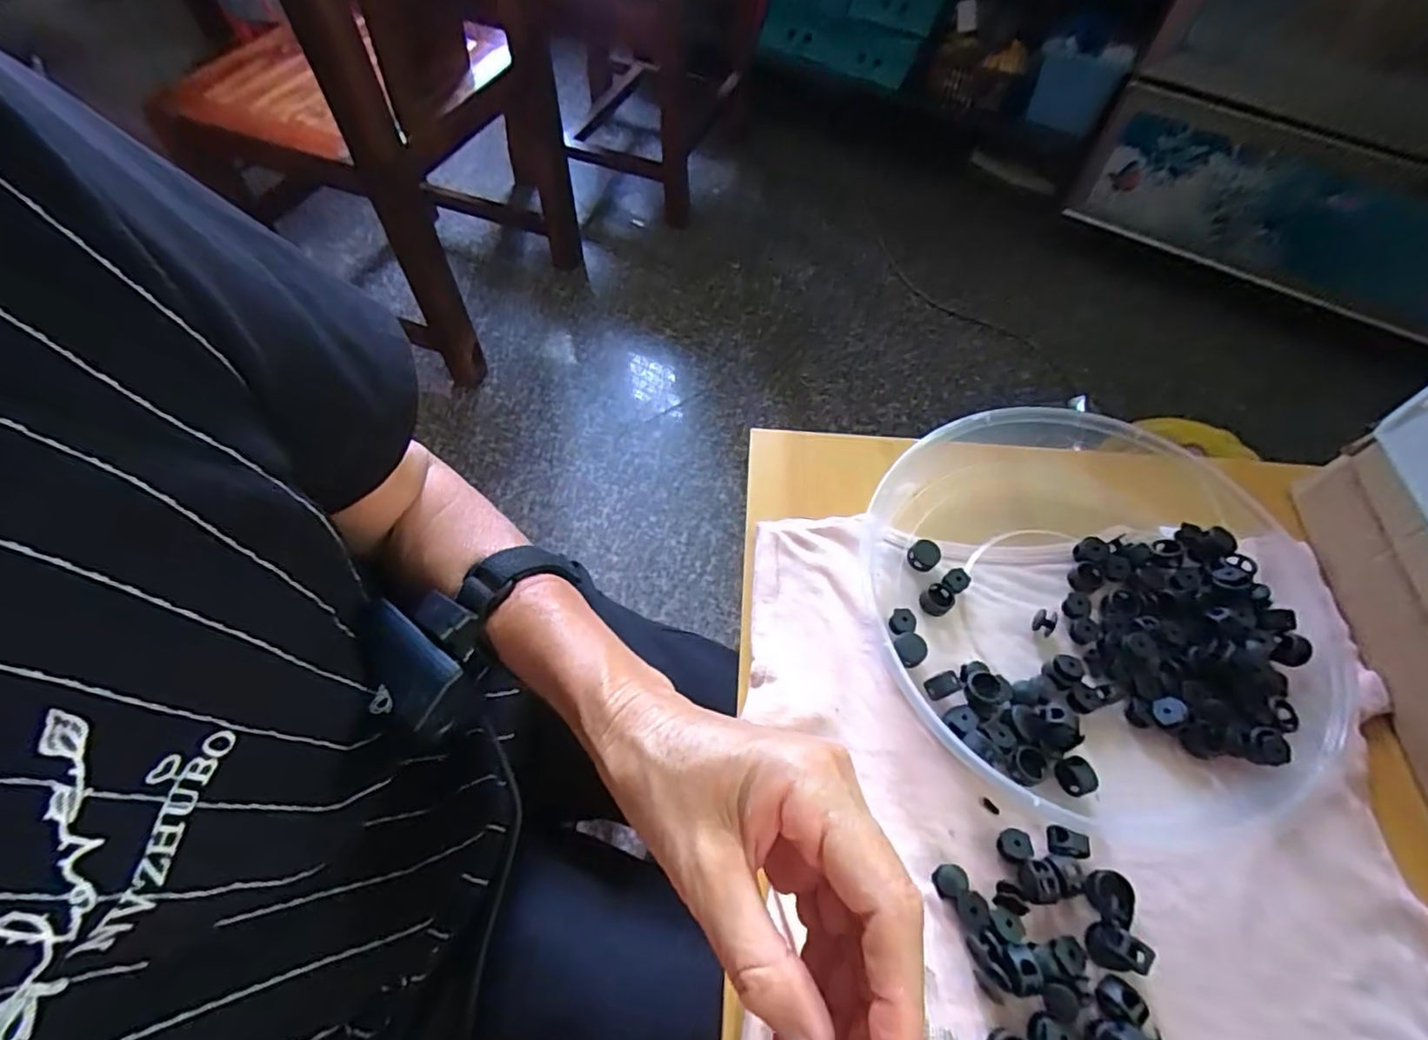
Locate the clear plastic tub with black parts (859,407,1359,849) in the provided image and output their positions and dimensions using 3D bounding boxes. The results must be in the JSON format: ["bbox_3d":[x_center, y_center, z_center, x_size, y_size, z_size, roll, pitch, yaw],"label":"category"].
[{"bbox_3d":[0.206,0.043,0.333,0.245,0.045,0.228,10,59,4],"label":"clear plastic tub with black parts"}]

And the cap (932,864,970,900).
[{"bbox_3d":[0.106,0.161,0.274,0.015,0.007,0.012,-31,65,-18],"label":"cap"}]

